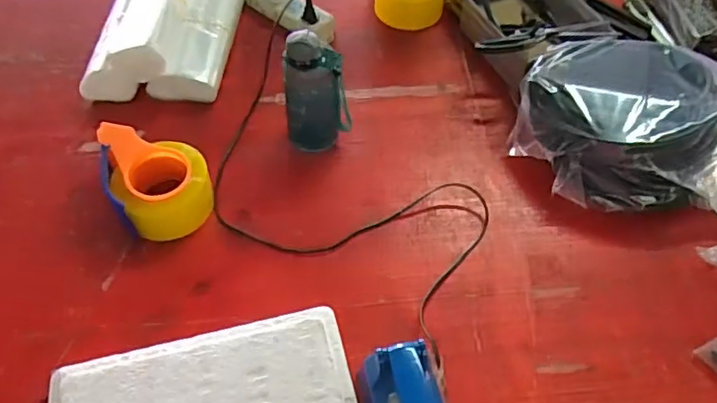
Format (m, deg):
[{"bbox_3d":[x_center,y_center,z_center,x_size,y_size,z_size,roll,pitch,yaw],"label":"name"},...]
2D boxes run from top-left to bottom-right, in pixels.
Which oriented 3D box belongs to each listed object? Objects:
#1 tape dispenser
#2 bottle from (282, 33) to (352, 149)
[{"bbox_3d":[-0.257,-0.030,0.752,0.124,0.075,0.154,-16,56,-13],"label":"tape dispenser"},{"bbox_3d":[-0.055,-0.134,0.763,0.075,0.166,0.060,24,56,15],"label":"bottle"}]

